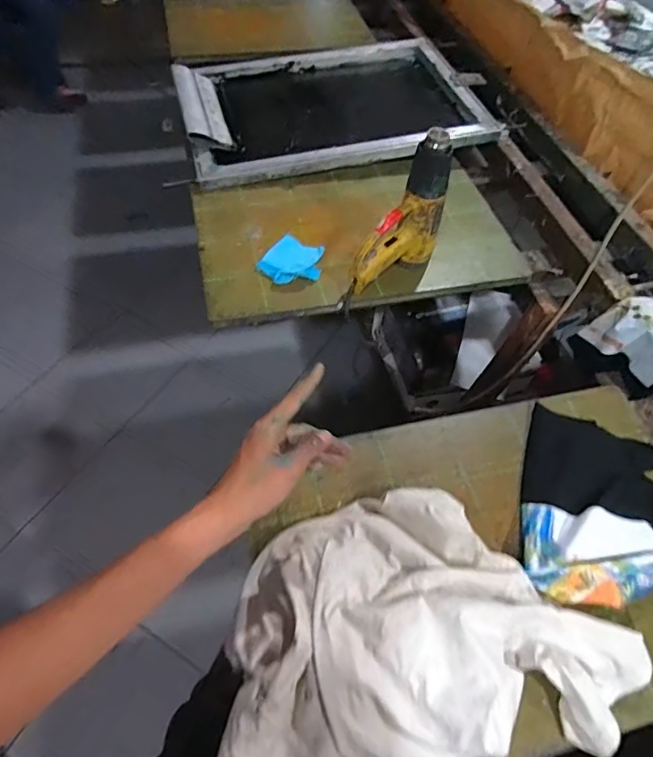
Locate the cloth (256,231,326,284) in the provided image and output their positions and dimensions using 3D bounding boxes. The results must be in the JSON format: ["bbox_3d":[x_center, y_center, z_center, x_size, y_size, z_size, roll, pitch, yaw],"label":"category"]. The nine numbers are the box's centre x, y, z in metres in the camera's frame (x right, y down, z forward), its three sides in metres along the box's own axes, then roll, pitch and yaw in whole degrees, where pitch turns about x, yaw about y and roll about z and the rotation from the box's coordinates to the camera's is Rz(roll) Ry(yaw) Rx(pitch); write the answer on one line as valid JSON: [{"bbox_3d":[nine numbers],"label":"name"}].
[{"bbox_3d":[-0.060,-0.214,0.892,0.106,0.032,0.121,25,57,13],"label":"cloth"}]

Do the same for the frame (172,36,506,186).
[{"bbox_3d":[0.002,-0.644,1.165,0.655,0.067,0.463,-11,56,-12],"label":"frame"}]

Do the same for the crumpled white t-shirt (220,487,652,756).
[{"bbox_3d":[0.111,0.251,0.541,0.429,0.087,0.272,-2,55,-6],"label":"crumpled white t-shirt"}]

